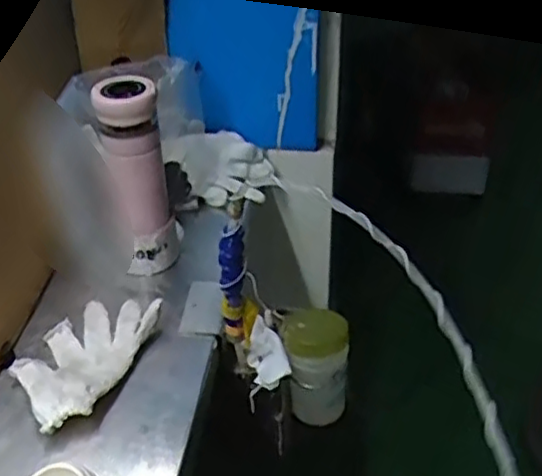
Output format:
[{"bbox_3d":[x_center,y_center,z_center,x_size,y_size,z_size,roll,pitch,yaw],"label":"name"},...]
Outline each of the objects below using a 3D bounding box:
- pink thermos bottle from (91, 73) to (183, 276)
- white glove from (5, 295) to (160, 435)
[{"bbox_3d":[-0.152,-0.067,0.793,0.080,0.229,0.063,-6,32,-9],"label":"pink thermos bottle"},{"bbox_3d":[-0.197,0.121,0.712,0.103,0.035,0.174,11,33,19],"label":"white glove"}]

